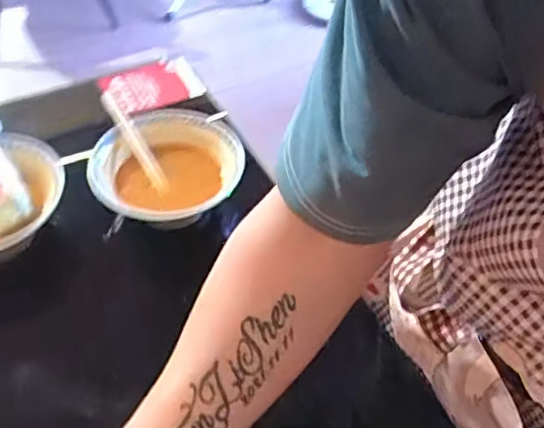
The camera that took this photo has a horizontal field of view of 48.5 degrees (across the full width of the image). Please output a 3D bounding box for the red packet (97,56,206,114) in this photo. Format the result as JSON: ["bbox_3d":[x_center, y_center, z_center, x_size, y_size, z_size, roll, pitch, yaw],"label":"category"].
[{"bbox_3d":[-0.182,-0.207,0.963,0.147,0.023,0.100,-27,54,-25],"label":"red packet"}]

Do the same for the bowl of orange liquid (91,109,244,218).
[{"bbox_3d":[-0.131,-0.049,0.759,0.182,0.061,0.174,1,48,-1],"label":"bowl of orange liquid"}]

